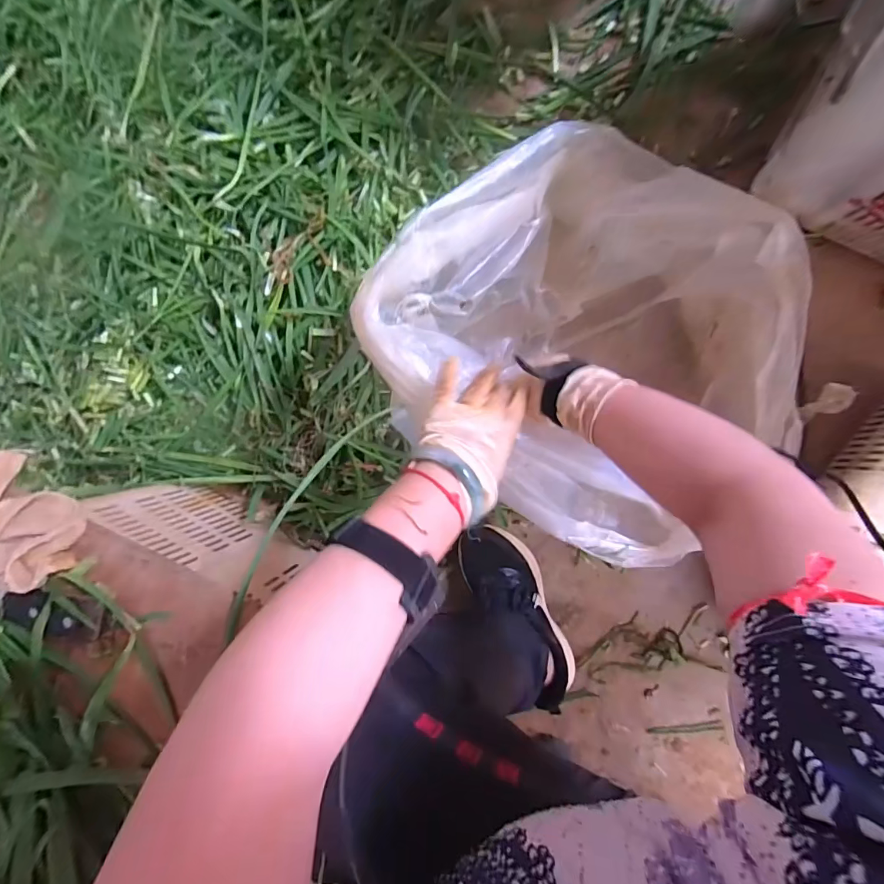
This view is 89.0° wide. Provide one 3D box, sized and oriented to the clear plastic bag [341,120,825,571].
[{"bbox_3d":[0.181,-0.114,0.514,0.437,0.291,0.382,44,96,5],"label":"clear plastic bag"}]

